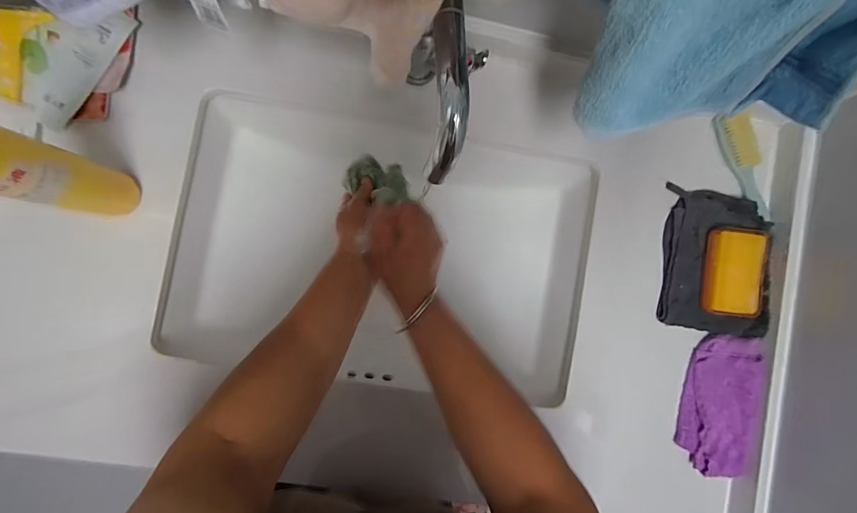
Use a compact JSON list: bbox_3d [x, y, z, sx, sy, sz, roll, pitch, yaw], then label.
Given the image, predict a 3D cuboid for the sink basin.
[{"bbox_3d":[-0.058,0.001,0.586,0.528,0.123,0.349,9,88,-7],"label":"sink basin"}]

